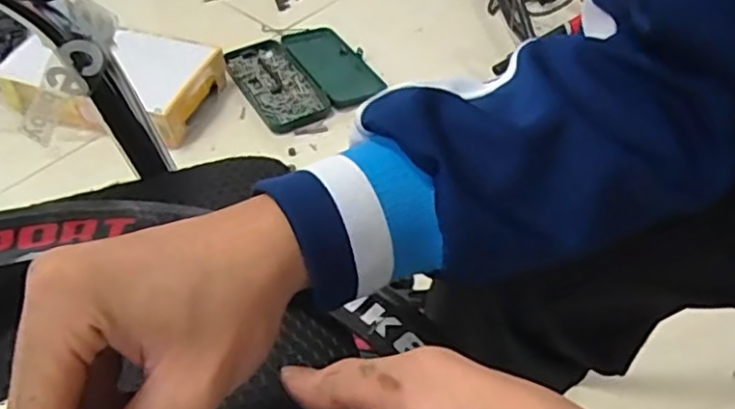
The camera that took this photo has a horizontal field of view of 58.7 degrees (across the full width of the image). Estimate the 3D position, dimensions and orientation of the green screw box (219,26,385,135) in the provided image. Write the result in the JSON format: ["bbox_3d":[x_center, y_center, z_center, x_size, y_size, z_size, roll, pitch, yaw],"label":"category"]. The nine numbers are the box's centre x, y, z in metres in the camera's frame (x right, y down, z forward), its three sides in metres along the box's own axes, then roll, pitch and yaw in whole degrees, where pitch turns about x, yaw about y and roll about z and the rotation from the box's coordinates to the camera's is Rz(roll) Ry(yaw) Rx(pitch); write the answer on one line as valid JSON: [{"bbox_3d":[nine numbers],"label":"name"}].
[{"bbox_3d":[-0.121,-0.251,1.258,0.252,0.033,0.248,-27,54,-23],"label":"green screw box"}]

